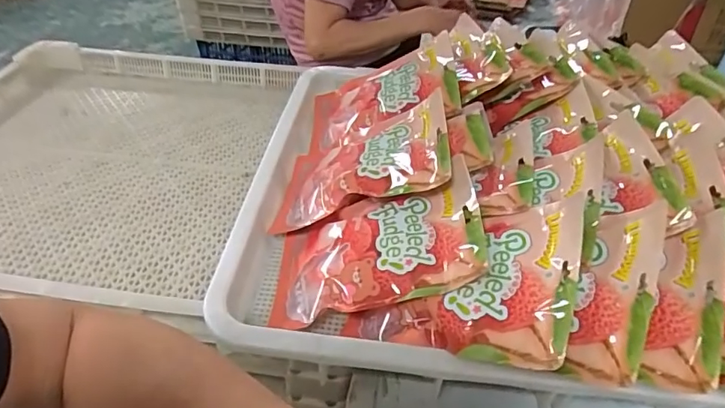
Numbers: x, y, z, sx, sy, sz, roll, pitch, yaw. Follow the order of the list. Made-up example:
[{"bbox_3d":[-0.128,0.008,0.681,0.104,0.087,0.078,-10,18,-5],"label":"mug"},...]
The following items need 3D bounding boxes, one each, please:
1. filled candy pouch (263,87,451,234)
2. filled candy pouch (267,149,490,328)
[{"bbox_3d":[-0.004,-0.045,0.573,0.204,0.023,0.148,-20,36,20],"label":"filled candy pouch"},{"bbox_3d":[0.006,0.044,0.497,0.215,0.025,0.136,-19,41,16],"label":"filled candy pouch"}]

